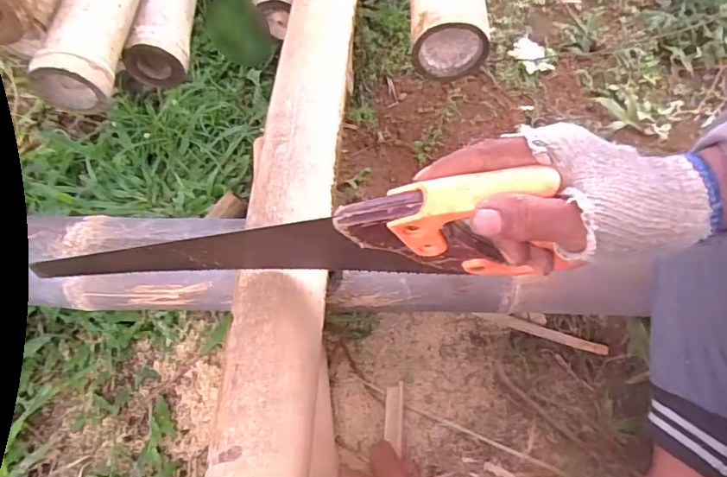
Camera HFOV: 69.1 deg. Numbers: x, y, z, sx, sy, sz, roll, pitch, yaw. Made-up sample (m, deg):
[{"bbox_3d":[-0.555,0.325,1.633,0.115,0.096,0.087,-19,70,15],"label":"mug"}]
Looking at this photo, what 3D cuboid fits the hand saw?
[{"bbox_3d":[-0.067,0.019,0.419,0.411,0.104,0.023,-7,56,23],"label":"hand saw"}]

